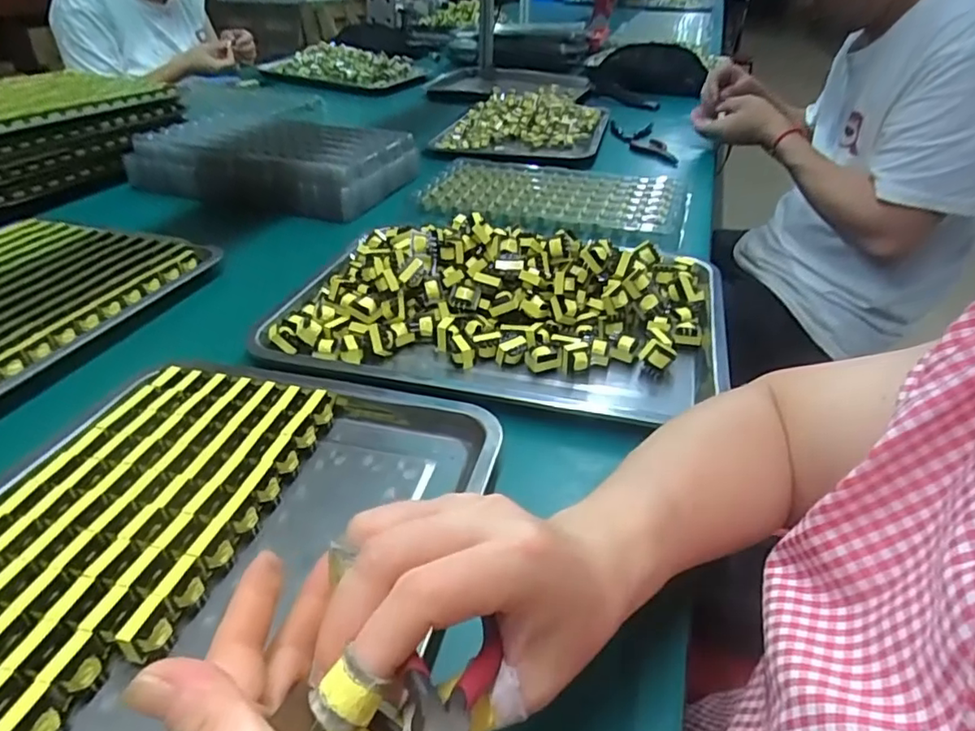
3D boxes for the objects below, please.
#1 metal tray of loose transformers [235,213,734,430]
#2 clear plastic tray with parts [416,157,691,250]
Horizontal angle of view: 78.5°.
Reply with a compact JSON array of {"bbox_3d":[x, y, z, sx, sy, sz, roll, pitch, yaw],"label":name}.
[{"bbox_3d":[0.018,-0.078,0.542,0.387,0.054,0.281,11,36,13],"label":"metal tray of loose transformers"},{"bbox_3d":[0.082,-0.244,0.822,0.374,0.017,0.211,13,37,16],"label":"clear plastic tray with parts"}]

